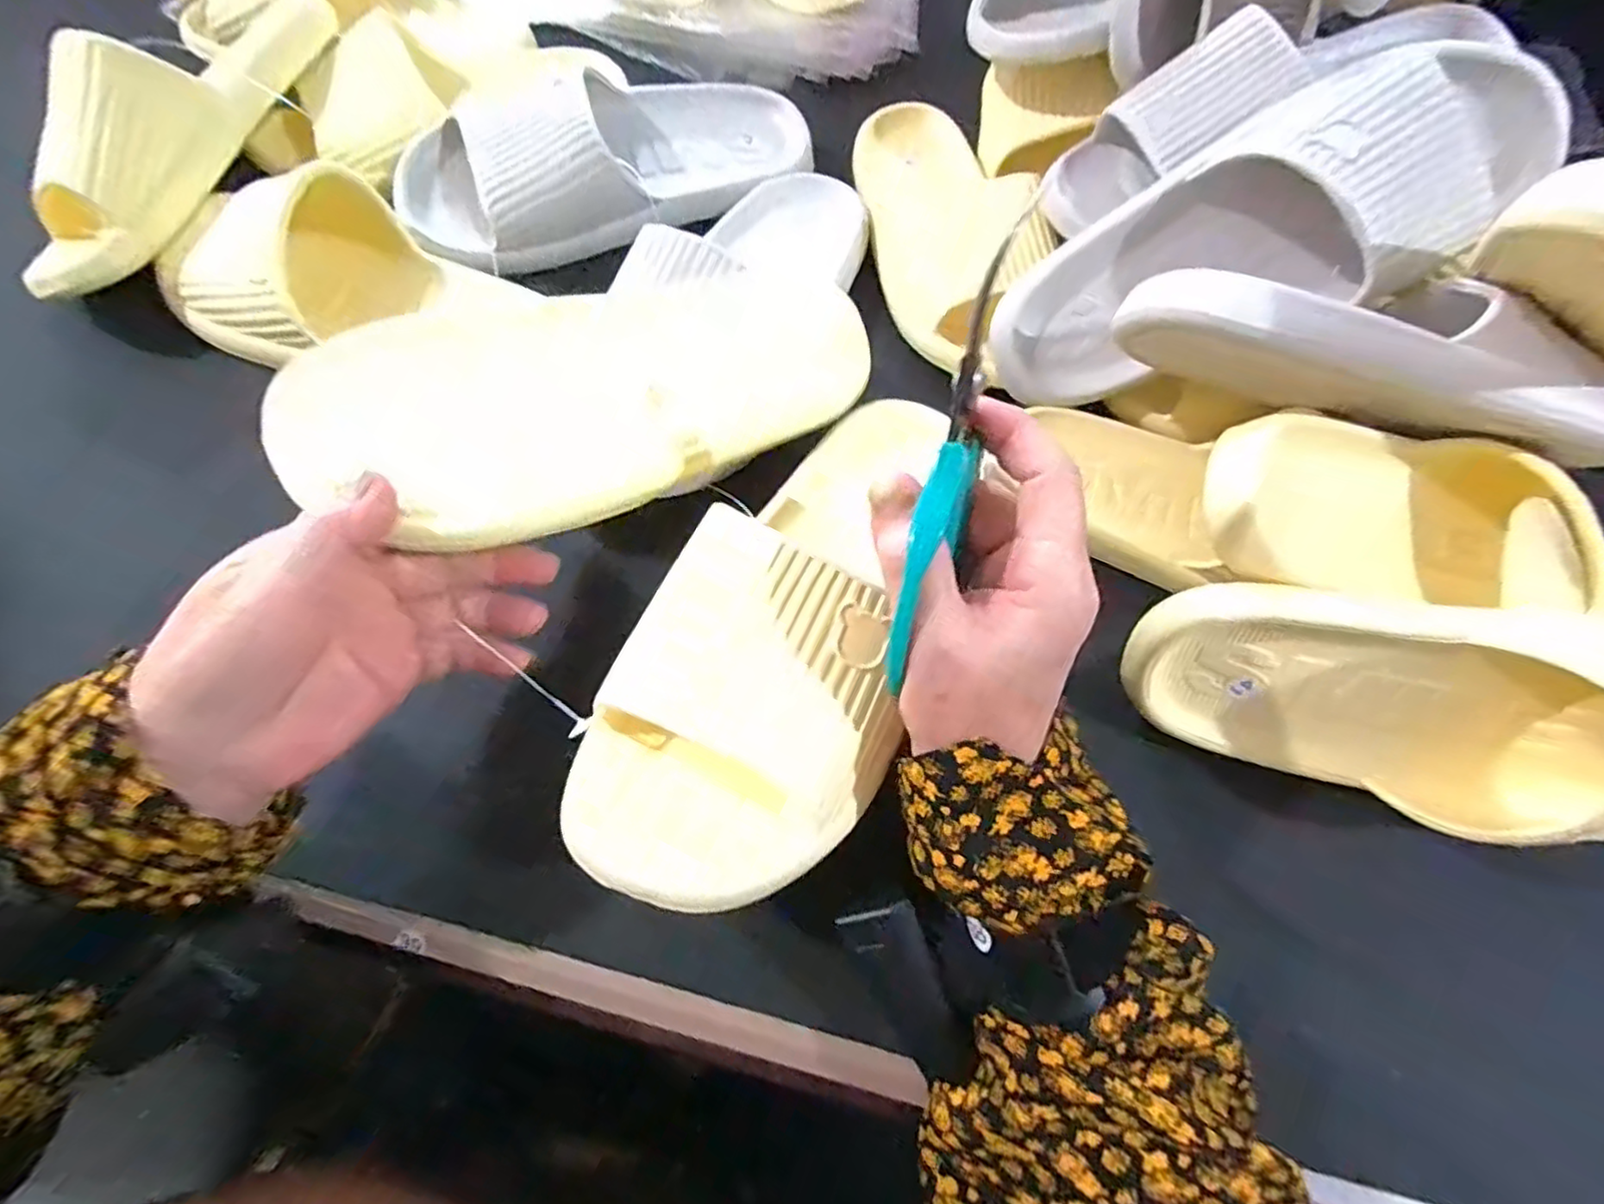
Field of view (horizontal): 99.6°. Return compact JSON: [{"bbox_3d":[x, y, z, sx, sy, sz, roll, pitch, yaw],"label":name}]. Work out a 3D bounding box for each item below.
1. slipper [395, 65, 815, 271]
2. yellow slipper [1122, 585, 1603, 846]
[{"bbox_3d":[-0.123,-0.296,0.436,0.266,0.066,0.100,-29,70,-16],"label":"slipper"},{"bbox_3d":[0.277,0.055,0.284,0.260,0.119,0.080,11,33,4],"label":"yellow slipper"}]

